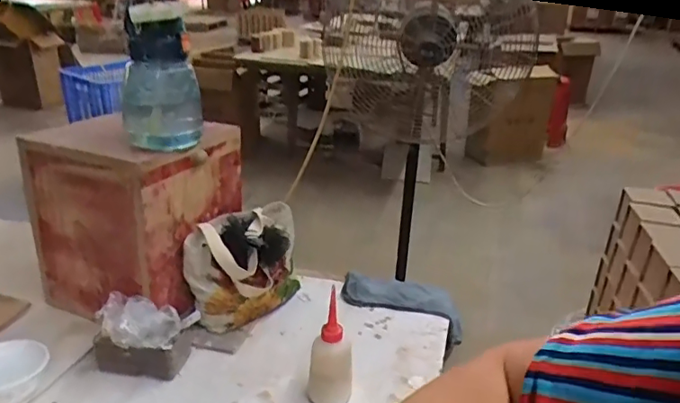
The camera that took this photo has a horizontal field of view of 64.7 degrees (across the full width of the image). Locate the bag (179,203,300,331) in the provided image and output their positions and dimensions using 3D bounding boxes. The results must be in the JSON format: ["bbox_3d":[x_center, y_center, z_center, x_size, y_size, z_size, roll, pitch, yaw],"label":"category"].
[{"bbox_3d":[-0.156,0.109,0.947,0.115,0.174,0.220,13,27,21],"label":"bag"}]

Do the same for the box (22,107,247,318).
[{"bbox_3d":[-0.342,0.013,0.937,0.258,0.274,0.255,14,28,23],"label":"box"}]

